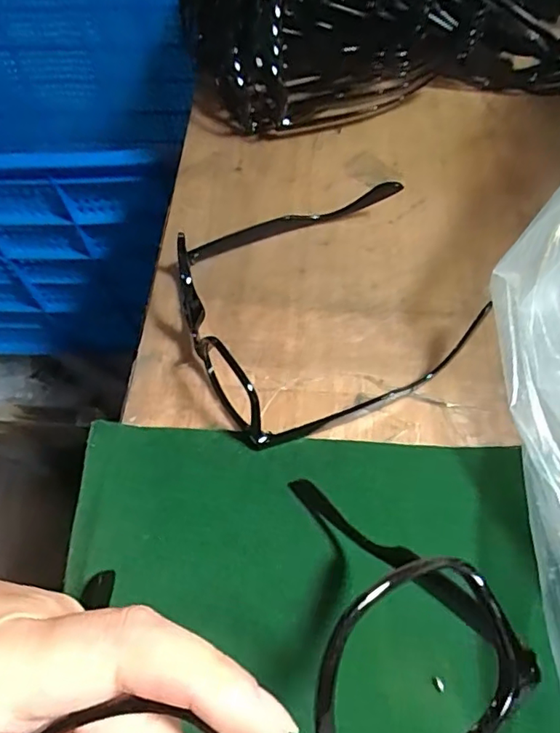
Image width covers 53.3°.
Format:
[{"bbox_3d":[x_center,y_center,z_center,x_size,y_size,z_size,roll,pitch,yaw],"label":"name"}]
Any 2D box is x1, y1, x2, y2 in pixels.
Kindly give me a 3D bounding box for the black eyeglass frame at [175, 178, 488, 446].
[{"bbox_3d":[0.028,-0.035,0.334,0.165,0.041,0.131,-26,61,-13],"label":"black eyeglass frame"}]

